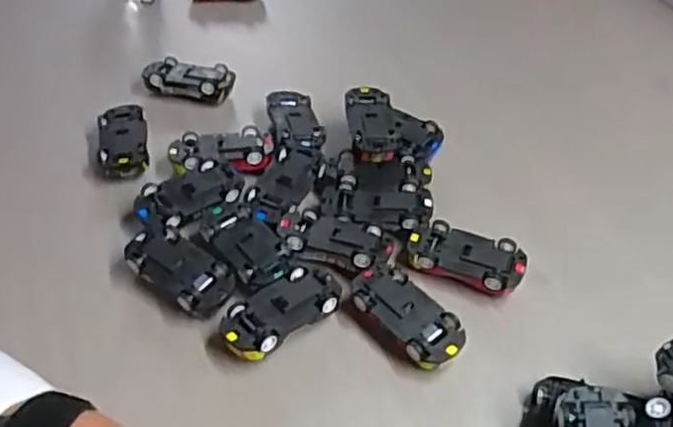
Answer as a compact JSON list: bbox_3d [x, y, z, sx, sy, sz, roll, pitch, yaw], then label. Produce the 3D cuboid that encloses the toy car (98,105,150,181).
[{"bbox_3d":[-0.136,-0.044,0.466,0.030,0.020,0.059,-8,45,-10],"label":"toy car"}]

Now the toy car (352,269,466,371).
[{"bbox_3d":[0.036,0.055,0.375,0.030,0.021,0.064,-30,53,-28],"label":"toy car"}]

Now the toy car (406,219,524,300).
[{"bbox_3d":[0.072,0.027,0.410,0.064,0.022,0.032,17,47,15],"label":"toy car"}]

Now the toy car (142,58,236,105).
[{"bbox_3d":[-0.104,-0.093,0.518,0.064,0.025,0.025,7,45,6],"label":"toy car"}]

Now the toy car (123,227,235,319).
[{"bbox_3d":[-0.082,0.032,0.387,0.061,0.020,0.030,29,51,25],"label":"toy car"}]

